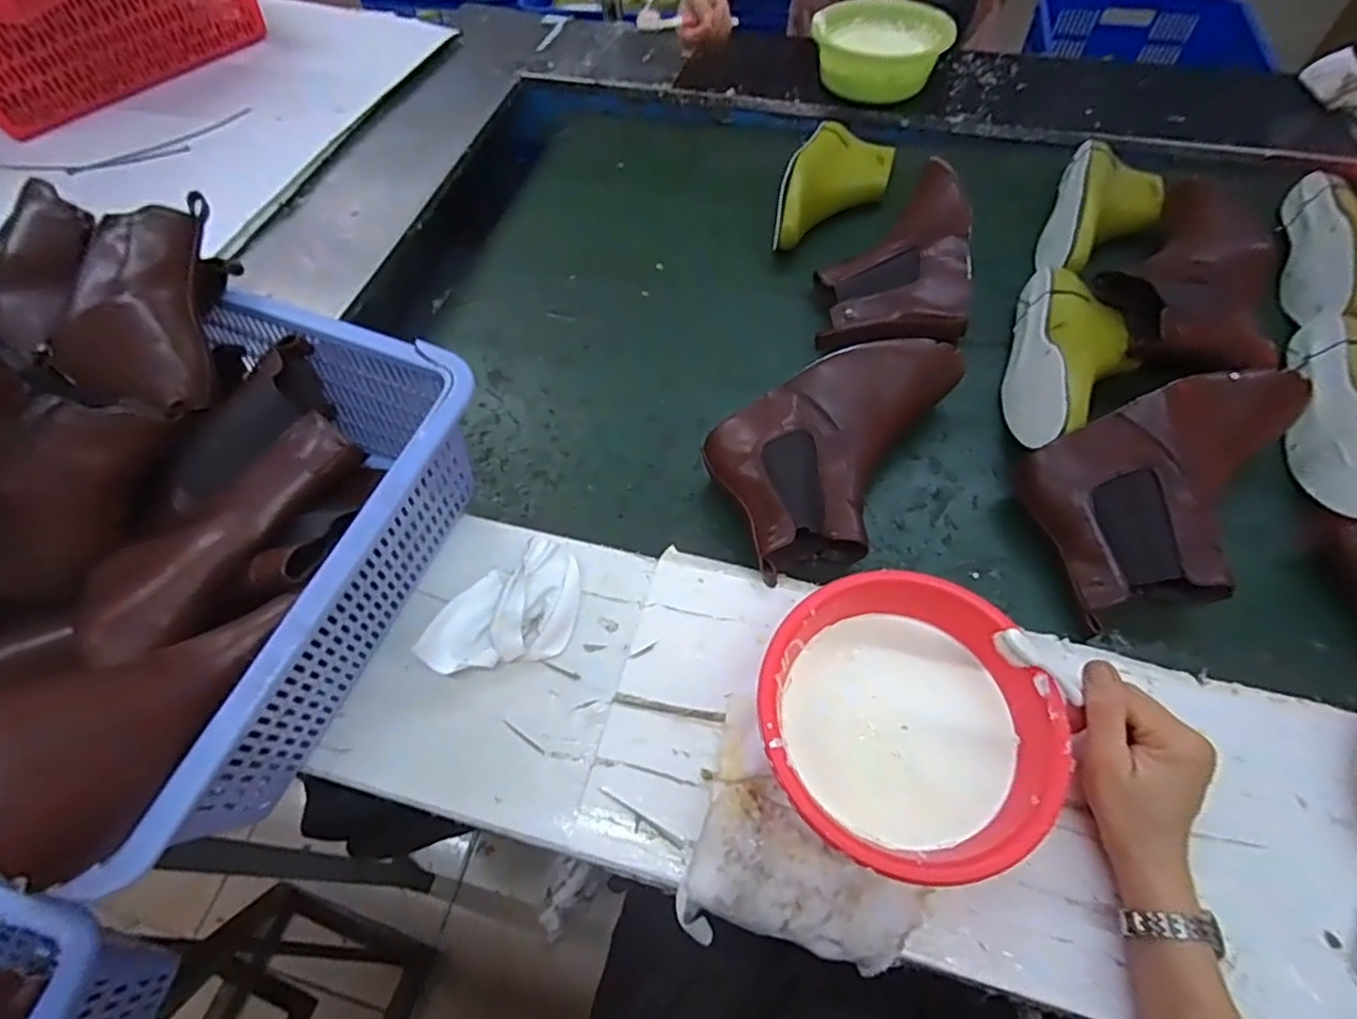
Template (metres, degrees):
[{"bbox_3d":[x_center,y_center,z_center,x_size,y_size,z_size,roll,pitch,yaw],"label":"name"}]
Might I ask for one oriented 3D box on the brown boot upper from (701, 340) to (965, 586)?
[{"bbox_3d":[0.164,-0.051,0.587,0.252,0.108,0.163,-21,61,-8],"label":"brown boot upper"}]

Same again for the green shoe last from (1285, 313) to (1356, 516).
[{"bbox_3d":[0.646,-0.090,0.593,0.101,0.069,0.248,22,64,15],"label":"green shoe last"}]

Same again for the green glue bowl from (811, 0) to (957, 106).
[{"bbox_3d":[0.289,-0.662,0.930,0.193,0.074,0.146,11,61,10],"label":"green glue bowl"}]

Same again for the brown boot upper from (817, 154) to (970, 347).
[{"bbox_3d":[0.243,-0.292,0.732,0.167,0.074,0.253,2,60,5],"label":"brown boot upper"}]

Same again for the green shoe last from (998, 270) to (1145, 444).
[{"bbox_3d":[0.393,-0.149,0.631,0.108,0.068,0.239,16,62,12],"label":"green shoe last"}]

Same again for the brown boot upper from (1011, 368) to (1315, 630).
[{"bbox_3d":[0.443,-0.017,0.544,0.255,0.073,0.164,-13,60,-4],"label":"brown boot upper"}]

